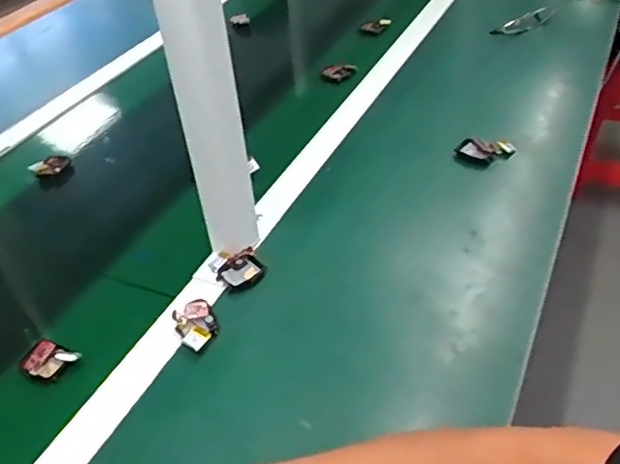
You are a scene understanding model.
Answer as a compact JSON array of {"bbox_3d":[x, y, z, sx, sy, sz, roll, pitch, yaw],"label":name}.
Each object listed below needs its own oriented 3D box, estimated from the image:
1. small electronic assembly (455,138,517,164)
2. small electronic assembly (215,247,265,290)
[{"bbox_3d":[0.224,-0.105,0.763,0.071,0.020,0.031,6,43,12],"label":"small electronic assembly"},{"bbox_3d":[-0.072,0.040,0.630,0.044,0.019,0.038,-29,47,-25],"label":"small electronic assembly"}]

